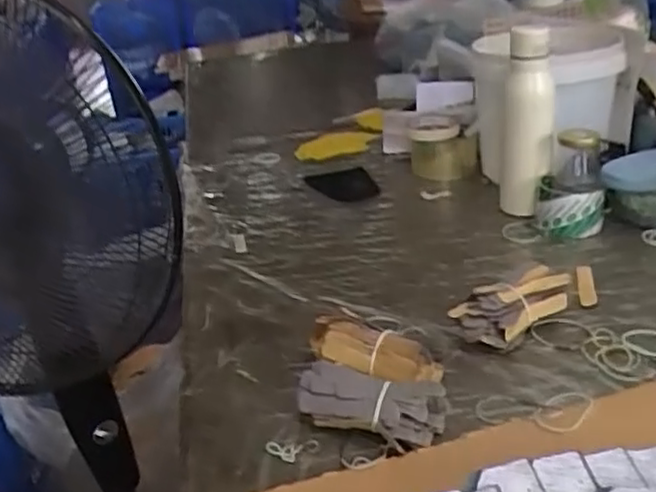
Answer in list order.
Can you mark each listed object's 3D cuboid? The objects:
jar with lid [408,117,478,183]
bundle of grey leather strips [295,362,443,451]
[{"bbox_3d":[0.186,-0.155,1.125,0.108,0.082,0.105,-1,25,11],"label":"jar with lid"},{"bbox_3d":[0.034,0.131,0.576,0.119,0.041,0.057,9,28,29],"label":"bundle of grey leather strips"}]

